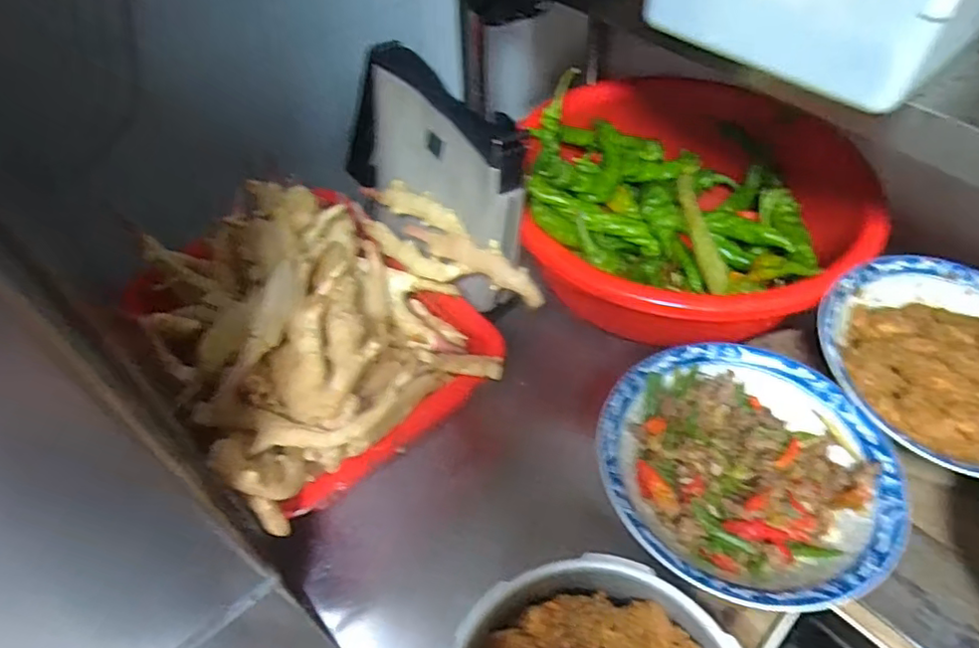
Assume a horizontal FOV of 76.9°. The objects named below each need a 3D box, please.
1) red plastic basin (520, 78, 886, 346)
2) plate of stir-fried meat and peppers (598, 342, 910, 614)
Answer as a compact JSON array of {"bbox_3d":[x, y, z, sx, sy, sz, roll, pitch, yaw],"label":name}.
[{"bbox_3d":[0.222,-0.137,0.711,0.368,0.122,0.368,-1,51,1],"label":"red plastic basin"},{"bbox_3d":[0.191,0.116,0.479,0.203,0.059,0.204,-1,51,1],"label":"plate of stir-fried meat and peppers"}]

